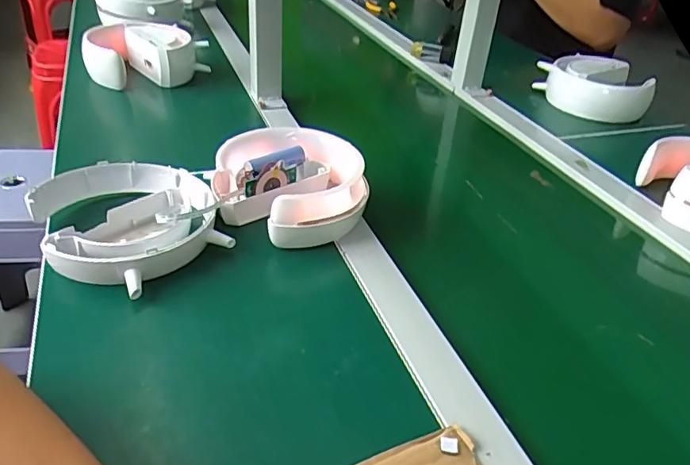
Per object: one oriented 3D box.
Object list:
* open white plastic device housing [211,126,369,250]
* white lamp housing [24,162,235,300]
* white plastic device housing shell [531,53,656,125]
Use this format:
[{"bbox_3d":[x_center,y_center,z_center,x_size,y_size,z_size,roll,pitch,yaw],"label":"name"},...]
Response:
[{"bbox_3d":[-0.054,-0.049,0.527,0.138,0.055,0.145,-6,36,-15],"label":"open white plastic device housing"},{"bbox_3d":[-0.187,-0.013,0.476,0.145,0.033,0.171,-18,41,-29],"label":"white lamp housing"},{"bbox_3d":[0.426,-0.248,0.926,0.127,0.069,0.156,-15,39,-26],"label":"white plastic device housing shell"}]

